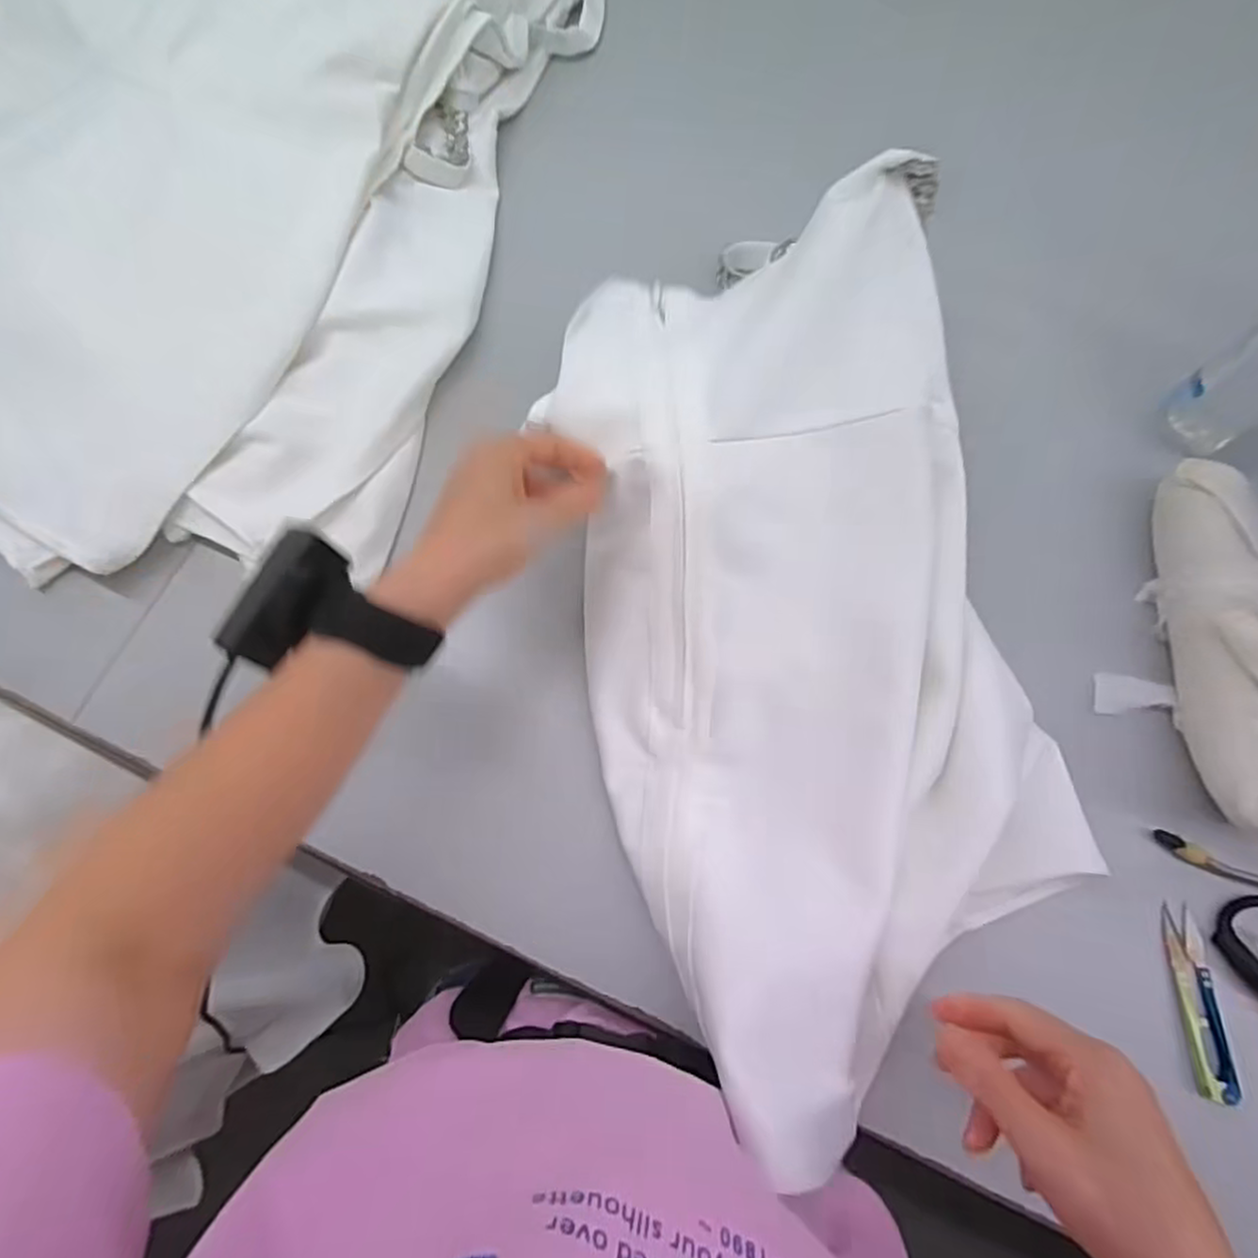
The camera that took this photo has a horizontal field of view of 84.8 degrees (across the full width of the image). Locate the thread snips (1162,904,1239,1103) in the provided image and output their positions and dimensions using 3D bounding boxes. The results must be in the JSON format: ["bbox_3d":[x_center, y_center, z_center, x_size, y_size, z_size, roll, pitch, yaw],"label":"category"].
[{"bbox_3d":[0.342,0.223,0.412,0.023,0.010,0.102,2,73,0],"label":"thread snips"}]

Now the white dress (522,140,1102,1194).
[{"bbox_3d":[0.105,-0.003,0.406,0.261,0.116,0.485,-16,74,-5],"label":"white dress"}]

